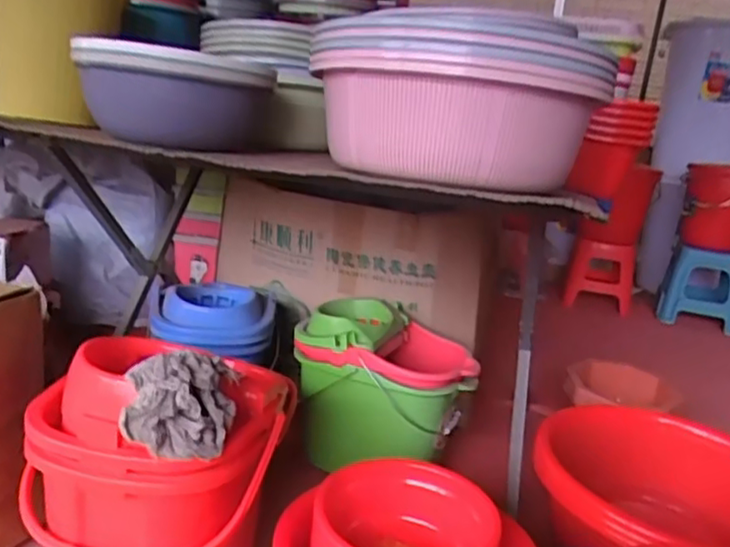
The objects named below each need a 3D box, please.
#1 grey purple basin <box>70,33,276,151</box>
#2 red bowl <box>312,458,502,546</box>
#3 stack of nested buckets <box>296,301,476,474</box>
[{"bbox_3d":[-0.293,-0.271,1.038,0.283,0.155,0.329,3,15,-14],"label":"grey purple basin"},{"bbox_3d":[0.053,0.365,0.902,0.239,0.109,0.239,6,14,-2],"label":"red bowl"},{"bbox_3d":[0.035,0.239,1.391,0.361,0.288,0.257,7,14,1],"label":"stack of nested buckets"}]

